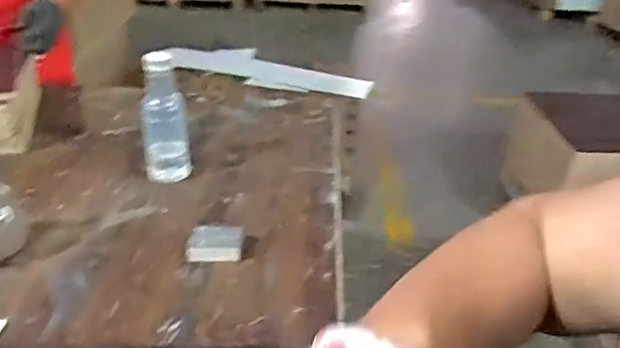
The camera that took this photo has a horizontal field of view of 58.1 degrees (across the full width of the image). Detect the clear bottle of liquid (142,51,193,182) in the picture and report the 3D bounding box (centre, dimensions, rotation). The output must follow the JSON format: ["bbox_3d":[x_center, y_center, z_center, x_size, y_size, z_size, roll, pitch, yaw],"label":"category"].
[{"bbox_3d":[-0.235,-0.091,0.904,0.075,0.213,0.057,-5,32,-14],"label":"clear bottle of liquid"}]

